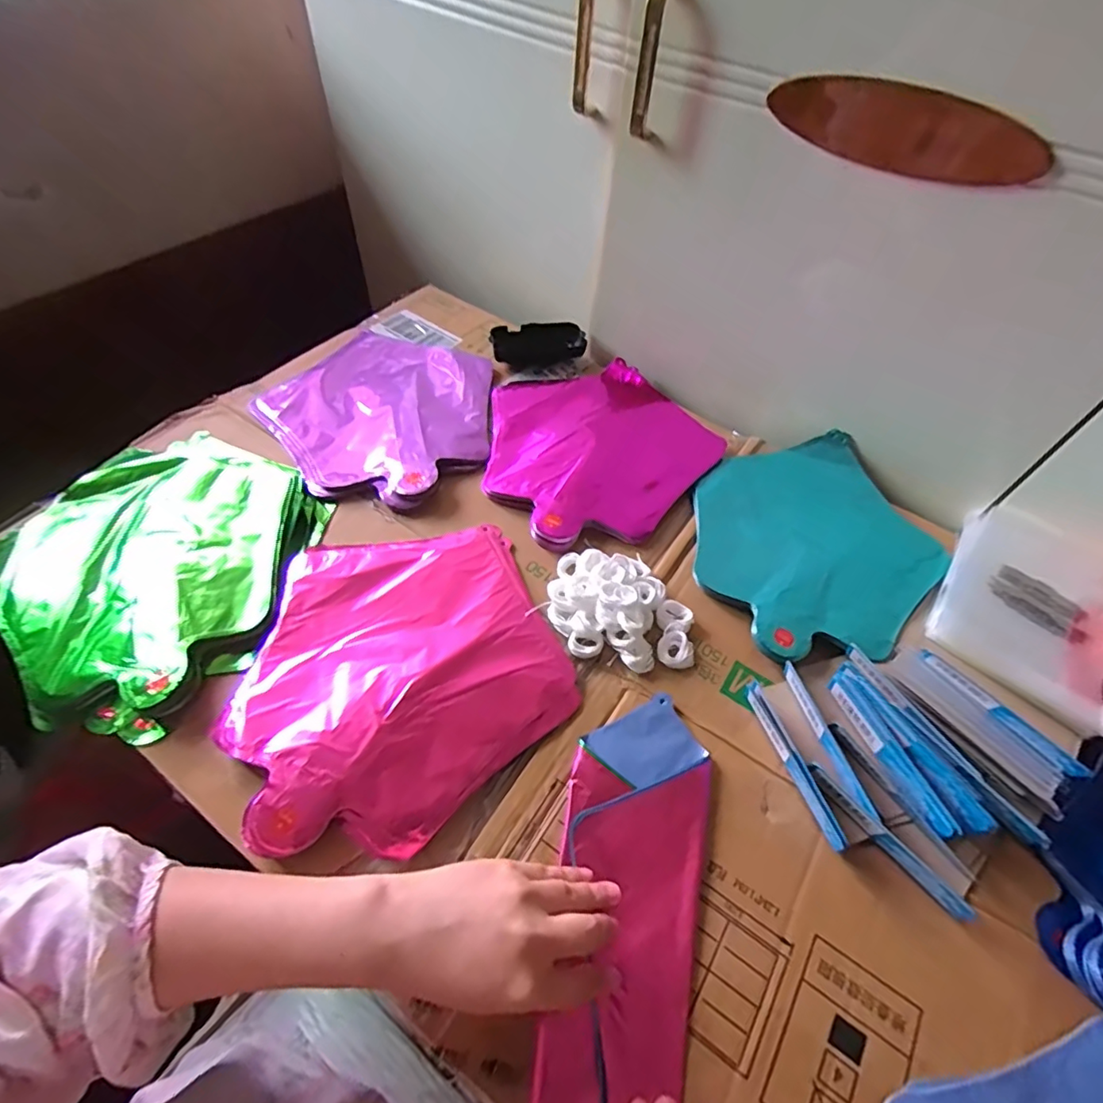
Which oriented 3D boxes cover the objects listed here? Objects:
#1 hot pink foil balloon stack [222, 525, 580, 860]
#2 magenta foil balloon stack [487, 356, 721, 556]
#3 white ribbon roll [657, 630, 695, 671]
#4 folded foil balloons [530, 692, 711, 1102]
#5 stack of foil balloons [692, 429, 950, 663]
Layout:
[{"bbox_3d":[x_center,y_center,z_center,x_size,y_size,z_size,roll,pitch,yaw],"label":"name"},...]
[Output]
[{"bbox_3d":[-0.114,0.081,0.416,0.226,0.018,0.235,-21,59,-17],"label":"hot pink foil balloon stack"},{"bbox_3d":[0.035,-0.112,0.566,0.233,0.020,0.221,-38,66,-25],"label":"magenta foil balloon stack"},{"bbox_3d":[0.098,0.078,0.438,0.030,0.012,0.028,2,56,-2],"label":"white ribbon roll"},{"bbox_3d":[0.043,0.224,0.342,0.091,0.011,0.269,14,57,6],"label":"folded foil balloons"},{"bbox_3d":[0.234,-0.016,0.508,0.250,0.015,0.205,-38,66,-25],"label":"stack of foil balloons"}]

